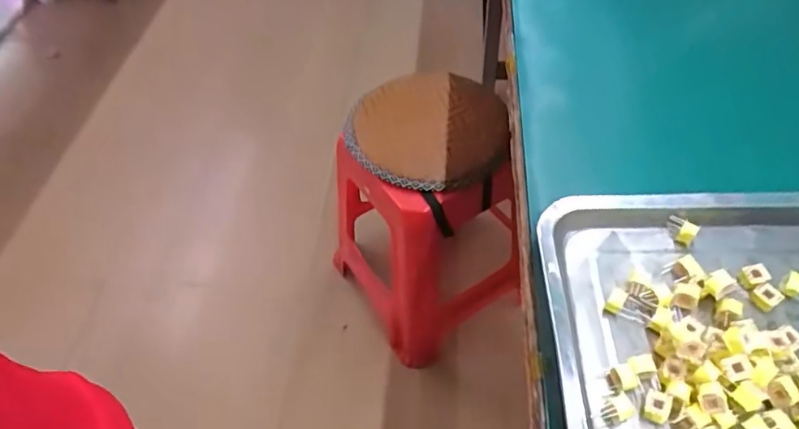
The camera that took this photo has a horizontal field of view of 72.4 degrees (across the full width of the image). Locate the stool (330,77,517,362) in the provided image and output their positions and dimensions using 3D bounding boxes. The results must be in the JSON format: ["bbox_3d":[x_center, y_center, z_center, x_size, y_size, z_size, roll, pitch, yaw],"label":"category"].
[{"bbox_3d":[0.047,0.008,1.089,0.306,0.451,0.363,-24,54,-15],"label":"stool"}]

